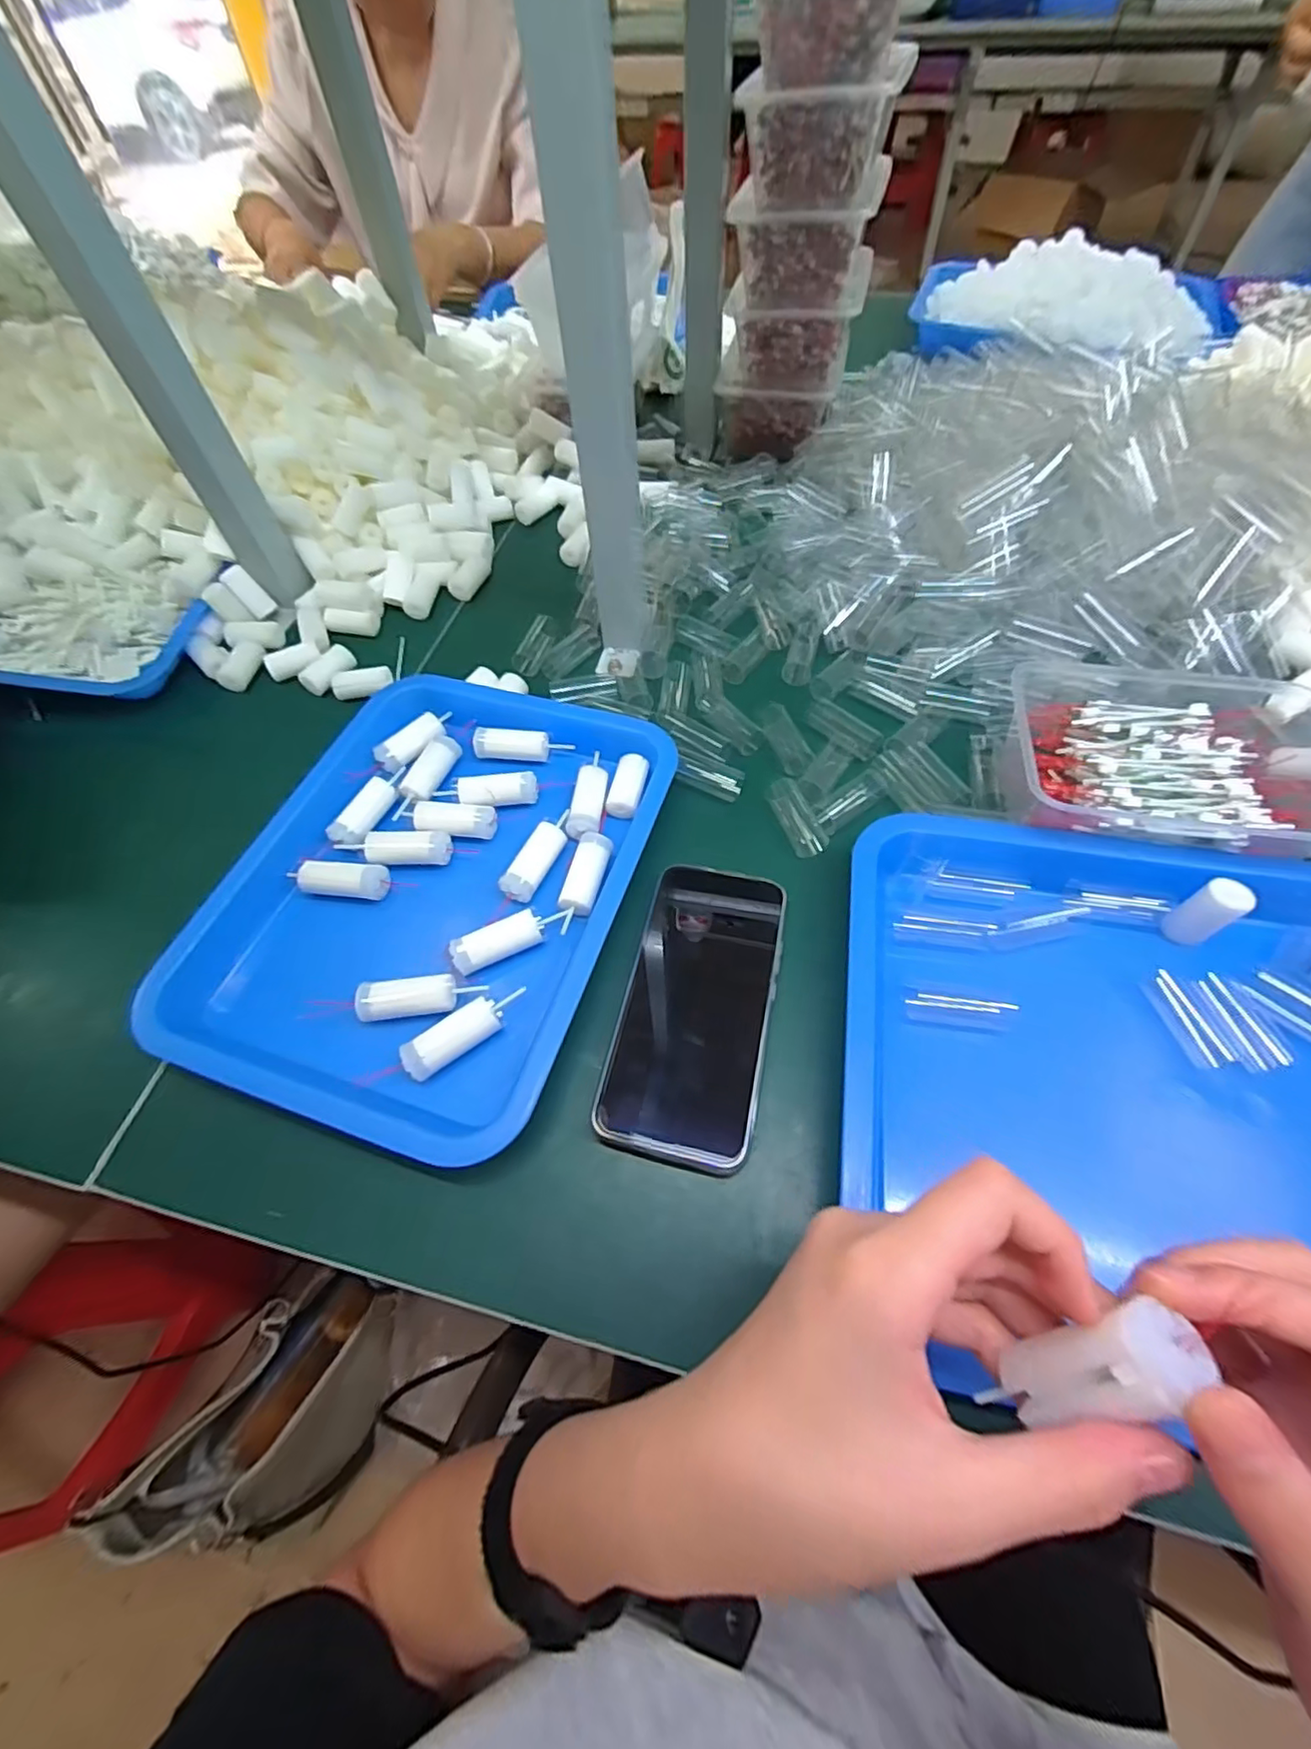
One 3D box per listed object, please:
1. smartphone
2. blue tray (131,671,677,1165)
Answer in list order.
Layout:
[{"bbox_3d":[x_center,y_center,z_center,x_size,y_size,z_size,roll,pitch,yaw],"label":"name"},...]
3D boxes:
[{"bbox_3d":[0.022,0.064,0.325,0.076,0.014,0.158,10,60,9],"label":"smartphone"},{"bbox_3d":[-0.125,-0.005,0.366,0.224,0.025,0.286,15,61,11],"label":"blue tray"}]

